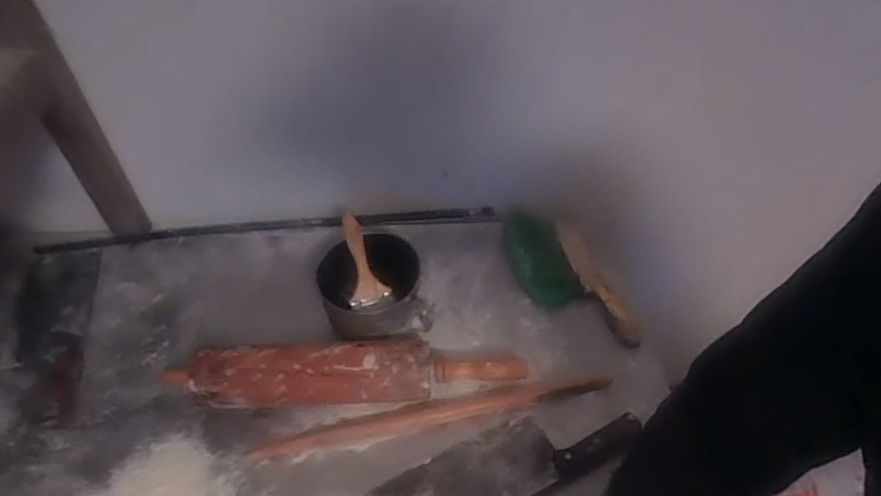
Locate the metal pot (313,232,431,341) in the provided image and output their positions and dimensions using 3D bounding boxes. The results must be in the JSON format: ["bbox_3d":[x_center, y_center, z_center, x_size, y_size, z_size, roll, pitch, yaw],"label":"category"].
[{"bbox_3d":[-0.094,0.069,0.795,0.140,0.105,0.137,0,47,0],"label":"metal pot"}]

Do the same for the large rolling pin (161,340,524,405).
[{"bbox_3d":[-0.117,0.166,0.719,0.452,0.078,0.070,-2,45,-2],"label":"large rolling pin"}]

